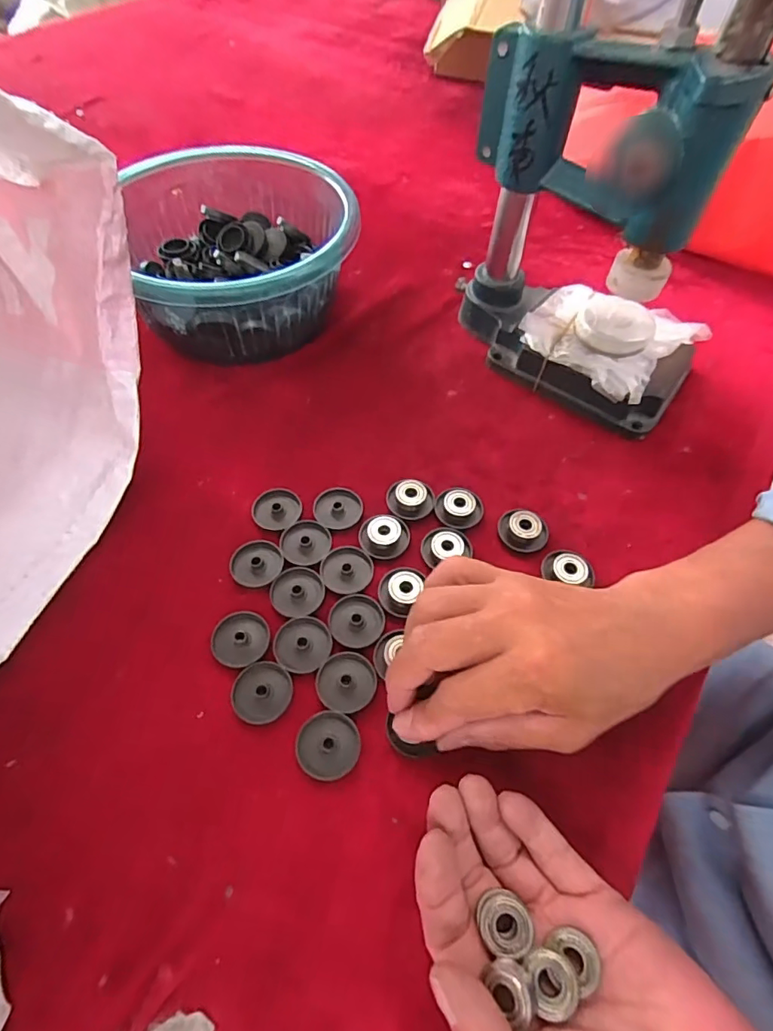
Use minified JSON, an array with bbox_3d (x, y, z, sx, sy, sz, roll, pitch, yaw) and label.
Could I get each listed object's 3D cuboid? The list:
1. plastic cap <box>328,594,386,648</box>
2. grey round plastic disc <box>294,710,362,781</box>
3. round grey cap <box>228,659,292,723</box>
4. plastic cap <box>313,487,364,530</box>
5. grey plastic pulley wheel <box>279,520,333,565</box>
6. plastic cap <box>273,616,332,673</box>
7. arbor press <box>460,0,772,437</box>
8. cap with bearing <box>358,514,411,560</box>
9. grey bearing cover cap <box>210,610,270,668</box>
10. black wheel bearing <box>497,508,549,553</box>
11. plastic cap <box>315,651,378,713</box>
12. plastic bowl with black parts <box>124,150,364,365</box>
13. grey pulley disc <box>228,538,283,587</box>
[{"bbox_3d":[-0.018,0.062,0.307,0.033,0.004,0.033,1,58,-2],"label":"plastic cap"},{"bbox_3d":[-0.031,0.122,0.272,0.033,0.007,0.033,1,58,-2],"label":"grey round plastic disc"},{"bbox_3d":[-0.070,0.098,0.285,0.032,0.007,0.032,1,58,-2],"label":"round grey cap"},{"bbox_3d":[-0.034,-0.006,0.352,0.033,0.004,0.034,1,58,-2],"label":"plastic cap"},{"bbox_3d":[-0.053,0.017,0.336,0.033,0.005,0.032,1,58,-2],"label":"grey plastic pulley wheel"},{"bbox_3d":[-0.049,0.075,0.298,0.033,0.004,0.032,8,58,2],"label":"plastic cap"},{"bbox_3d":[0.160,-0.248,0.298,0.205,0.375,0.120,35,62,18],"label":"arbor press"},{"bbox_3d":[-0.001,0.013,0.337,0.033,0.009,0.029,4,58,0],"label":"cap with bearing"},{"bbox_3d":[-0.086,0.072,0.300,0.033,0.004,0.032,1,58,-2],"label":"grey bearing cover cap"},{"bbox_3d":[0.095,0.007,0.346,0.032,0.010,0.036,32,62,17],"label":"black wheel bearing"},{"bbox_3d":[-0.023,0.094,0.288,0.033,0.004,0.032,1,58,-2],"label":"plastic cap"},{"bbox_3d":[-0.122,-0.219,0.437,0.187,0.088,0.202,-15,60,-12],"label":"plastic bowl with black parts"},{"bbox_3d":[-0.083,0.030,0.327,0.033,0.004,0.033,1,58,-2],"label":"grey pulley disc"}]

